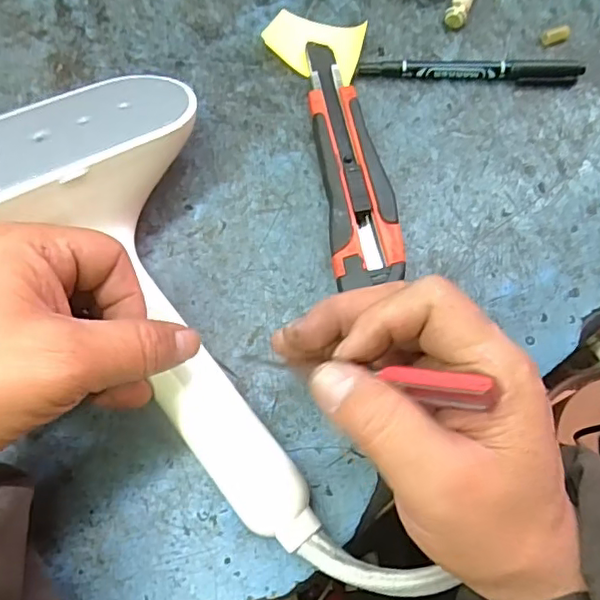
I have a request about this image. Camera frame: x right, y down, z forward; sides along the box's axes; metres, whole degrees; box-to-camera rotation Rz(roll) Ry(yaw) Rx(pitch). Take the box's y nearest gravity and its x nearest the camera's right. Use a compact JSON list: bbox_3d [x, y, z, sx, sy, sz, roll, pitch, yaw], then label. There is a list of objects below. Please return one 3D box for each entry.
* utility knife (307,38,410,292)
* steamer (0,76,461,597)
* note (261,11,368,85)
[{"bbox_3d":[0.029,-0.084,0.343,0.038,0.017,0.166,-7,70,-1],"label":"utility knife"},{"bbox_3d":[-0.063,0.025,0.287,0.147,0.079,0.299,-32,84,-10],"label":"steamer"},{"bbox_3d":[0.009,-0.161,0.370,0.064,0.016,0.040,23,72,10],"label":"note"}]

